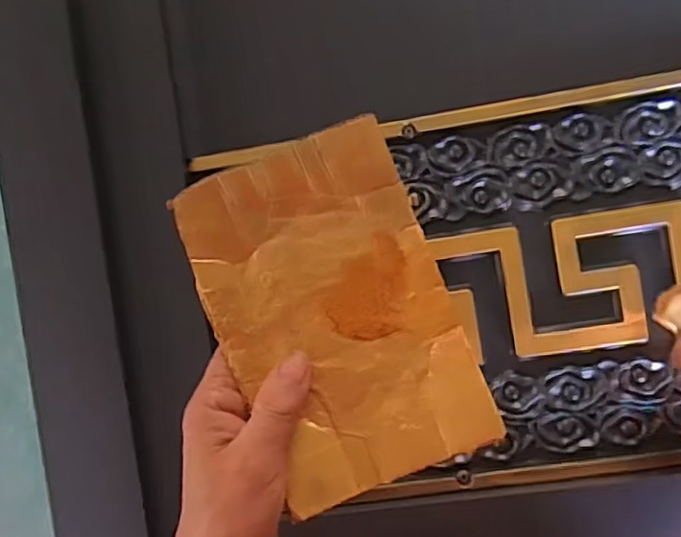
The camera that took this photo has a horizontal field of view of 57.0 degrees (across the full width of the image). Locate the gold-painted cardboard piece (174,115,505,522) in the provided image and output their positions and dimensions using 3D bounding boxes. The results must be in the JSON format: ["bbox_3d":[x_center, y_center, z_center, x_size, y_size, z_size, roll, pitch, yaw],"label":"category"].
[{"bbox_3d":[-0.003,0.023,0.307,0.109,0.020,0.166,-23,88,6],"label":"gold-painted cardboard piece"}]

